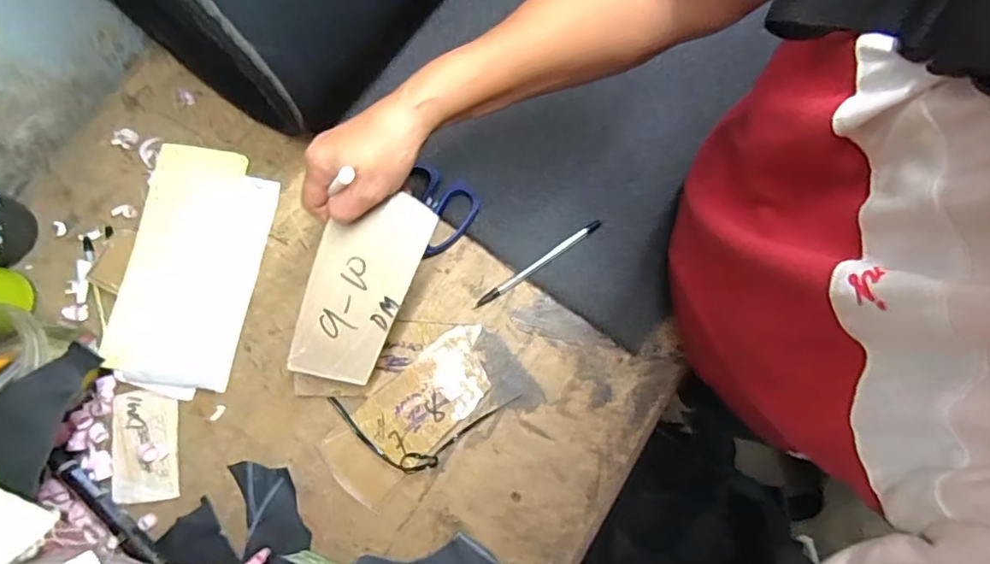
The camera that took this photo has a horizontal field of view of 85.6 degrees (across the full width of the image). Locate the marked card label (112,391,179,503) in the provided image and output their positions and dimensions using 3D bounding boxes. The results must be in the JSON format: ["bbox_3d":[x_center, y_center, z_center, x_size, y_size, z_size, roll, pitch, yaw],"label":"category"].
[{"bbox_3d":[-0.302,0.141,0.460,0.052,0.010,0.091,-8,79,-2],"label":"marked card label"}]

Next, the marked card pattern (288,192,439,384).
[{"bbox_3d":[-0.106,0.008,0.407,0.071,0.009,0.161,24,107,-3],"label":"marked card pattern"}]

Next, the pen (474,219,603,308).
[{"bbox_3d":[0.040,-0.017,0.499,0.139,0.007,0.008,-34,81,-7],"label":"pen"}]

